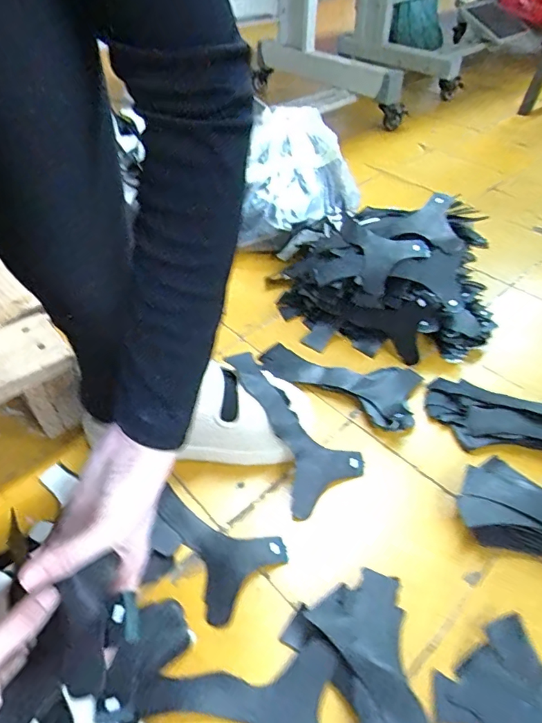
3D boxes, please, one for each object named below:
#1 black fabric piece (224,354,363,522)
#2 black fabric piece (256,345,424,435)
[{"bbox_3d":[0.013,0.068,0.513,0.086,0.023,0.181,-33,84,-29],"label":"black fabric piece"},{"bbox_3d":[0.080,0.023,0.603,0.203,0.023,0.091,16,47,14],"label":"black fabric piece"}]

